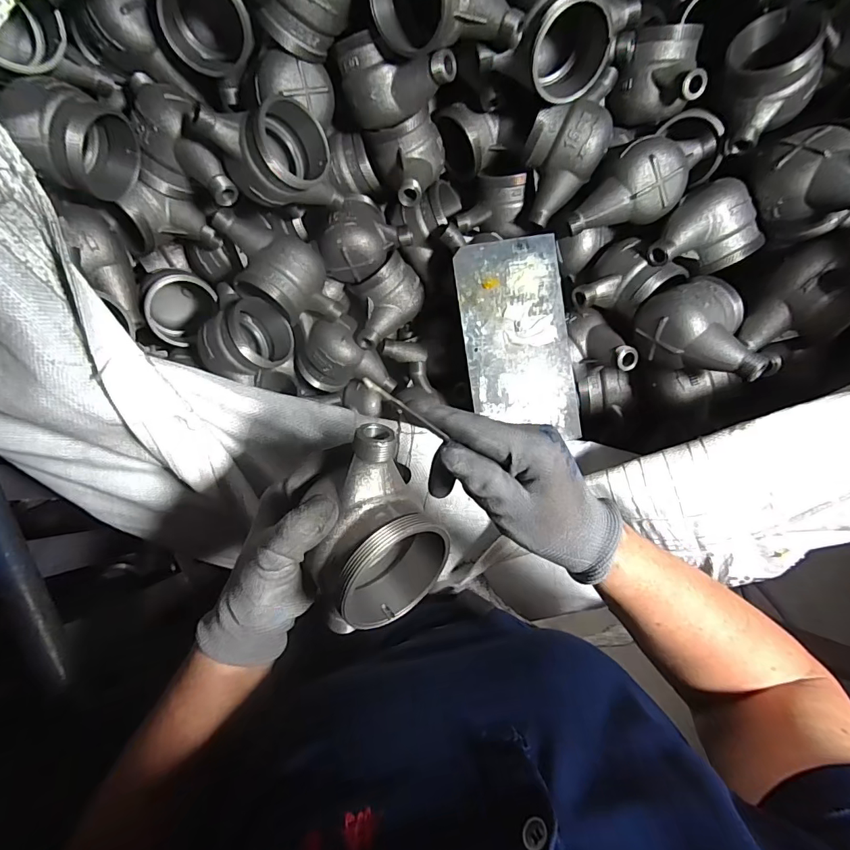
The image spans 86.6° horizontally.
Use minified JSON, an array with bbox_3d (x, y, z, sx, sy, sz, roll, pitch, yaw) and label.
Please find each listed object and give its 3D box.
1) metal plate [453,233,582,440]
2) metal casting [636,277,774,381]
[{"bbox_3d":[0.107,-0.100,0.526,0.120,0.005,0.224,-8,92,-1],"label":"metal plate"},{"bbox_3d":[0.288,-0.094,0.471,0.093,0.067,0.119,-21,85,-8],"label":"metal casting"}]

